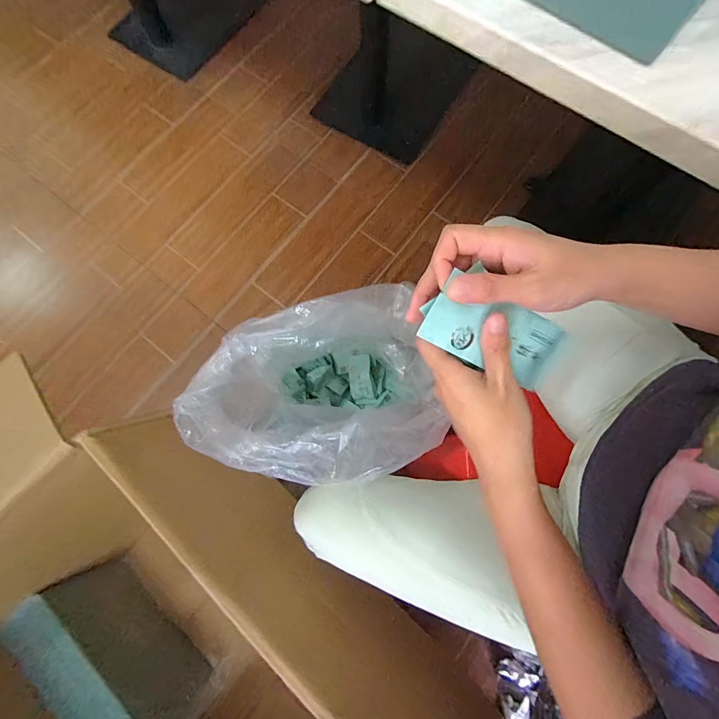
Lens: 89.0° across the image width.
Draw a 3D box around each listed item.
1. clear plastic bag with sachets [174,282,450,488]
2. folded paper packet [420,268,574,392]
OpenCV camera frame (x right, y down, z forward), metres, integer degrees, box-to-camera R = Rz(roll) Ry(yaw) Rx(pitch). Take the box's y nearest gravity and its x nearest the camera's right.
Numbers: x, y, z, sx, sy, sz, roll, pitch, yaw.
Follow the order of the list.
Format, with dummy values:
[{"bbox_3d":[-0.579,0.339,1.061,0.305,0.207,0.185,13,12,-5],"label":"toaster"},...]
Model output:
[{"bbox_3d":[-0.070,0.080,0.675,0.359,0.418,0.260,-17,77,-3],"label":"clear plastic bag with sachets"},{"bbox_3d":[0.101,-0.019,0.275,0.105,0.004,0.052,24,105,-12],"label":"folded paper packet"}]

